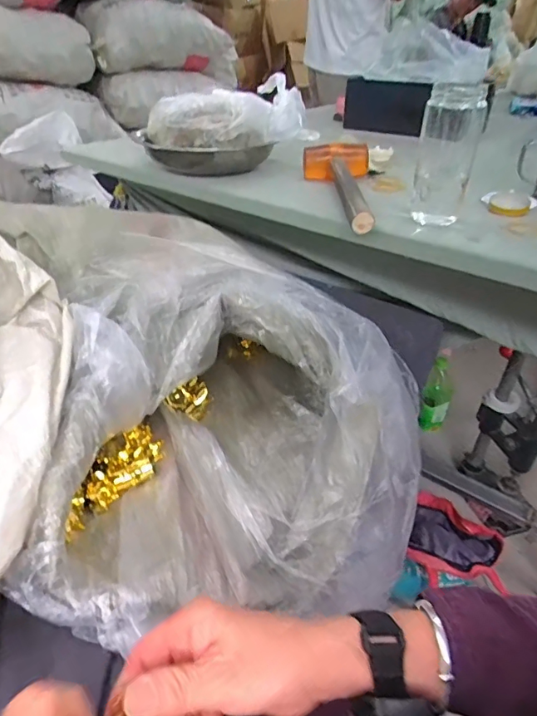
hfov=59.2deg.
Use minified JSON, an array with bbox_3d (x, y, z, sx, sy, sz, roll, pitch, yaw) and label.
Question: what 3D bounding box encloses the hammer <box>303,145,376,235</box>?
[{"bbox_3d":[0.106,-0.258,0.697,0.106,0.049,0.276,2,35,2],"label":"hammer"}]

